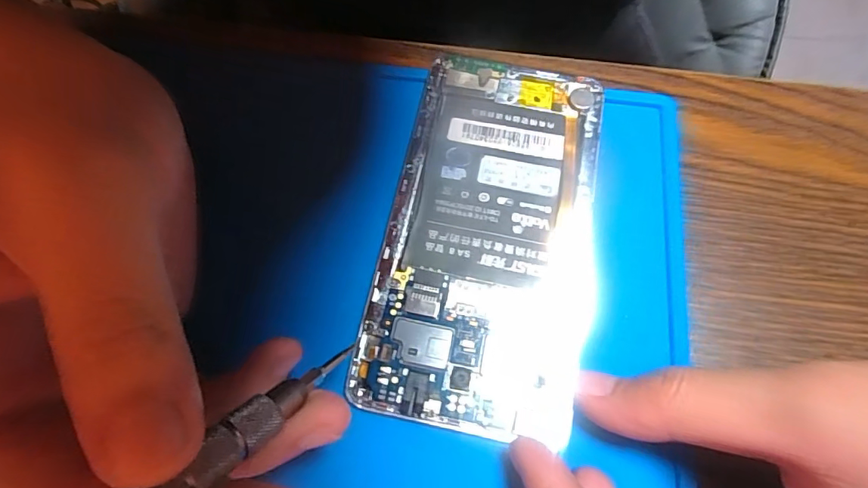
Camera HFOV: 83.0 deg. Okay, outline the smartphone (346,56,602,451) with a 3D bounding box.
[{"bbox_3d":[0.020,-0.008,0.174,0.069,0.005,0.138,11,69,4],"label":"smartphone"}]

